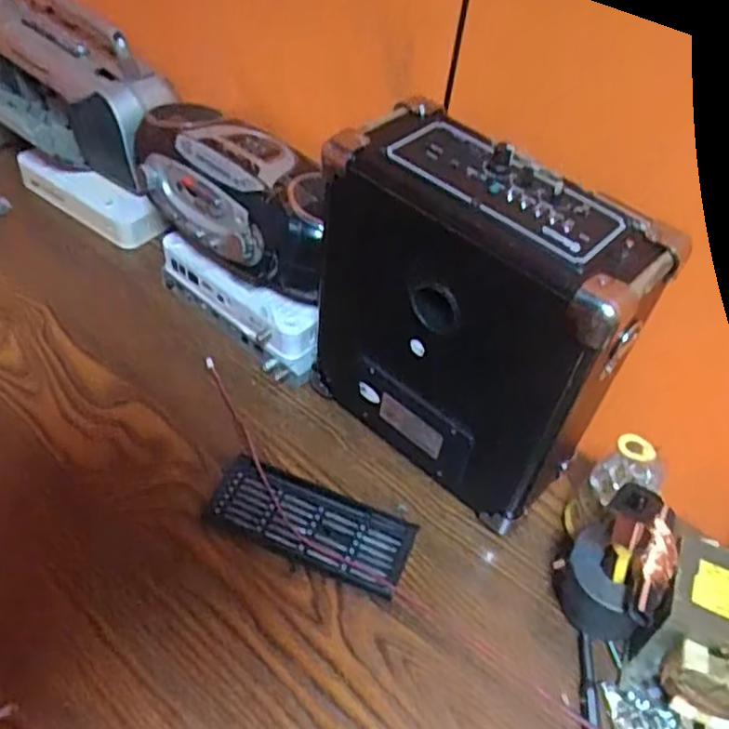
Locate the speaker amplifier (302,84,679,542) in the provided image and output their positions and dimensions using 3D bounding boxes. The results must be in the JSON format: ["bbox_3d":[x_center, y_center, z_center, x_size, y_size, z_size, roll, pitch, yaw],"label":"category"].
[{"bbox_3d":[0.065,-0.025,0.490,0.211,0.257,0.096,37,54,24],"label":"speaker amplifier"}]

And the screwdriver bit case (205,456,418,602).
[{"bbox_3d":[-0.041,0.121,0.528,0.153,0.019,0.063,18,51,10],"label":"screwdriver bit case"}]

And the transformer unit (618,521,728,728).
[{"bbox_3d":[0.226,0.176,0.459,0.111,0.082,0.100,25,52,15],"label":"transformer unit"}]

